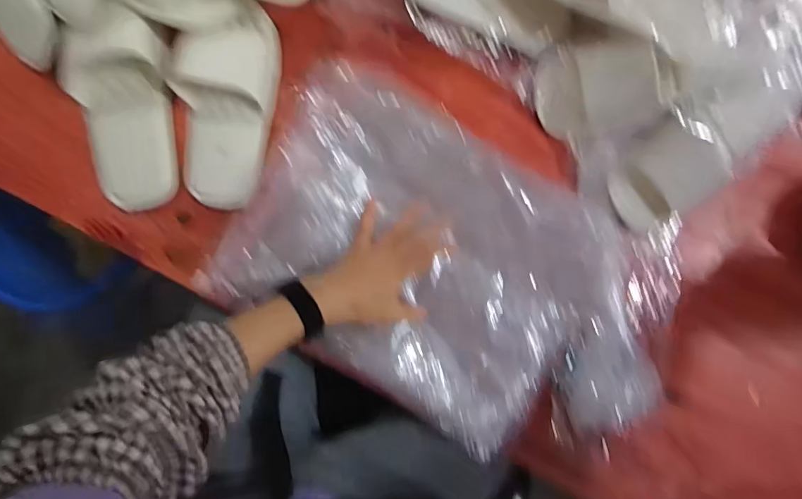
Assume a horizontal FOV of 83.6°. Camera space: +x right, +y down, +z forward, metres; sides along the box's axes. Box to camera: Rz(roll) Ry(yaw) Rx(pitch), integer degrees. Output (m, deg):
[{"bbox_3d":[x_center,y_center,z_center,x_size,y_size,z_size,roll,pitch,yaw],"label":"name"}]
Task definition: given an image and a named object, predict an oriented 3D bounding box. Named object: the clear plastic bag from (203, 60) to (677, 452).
[{"bbox_3d":[0.060,0.031,0.503,0.485,0.056,0.304,29,89,1],"label":"clear plastic bag"}]

